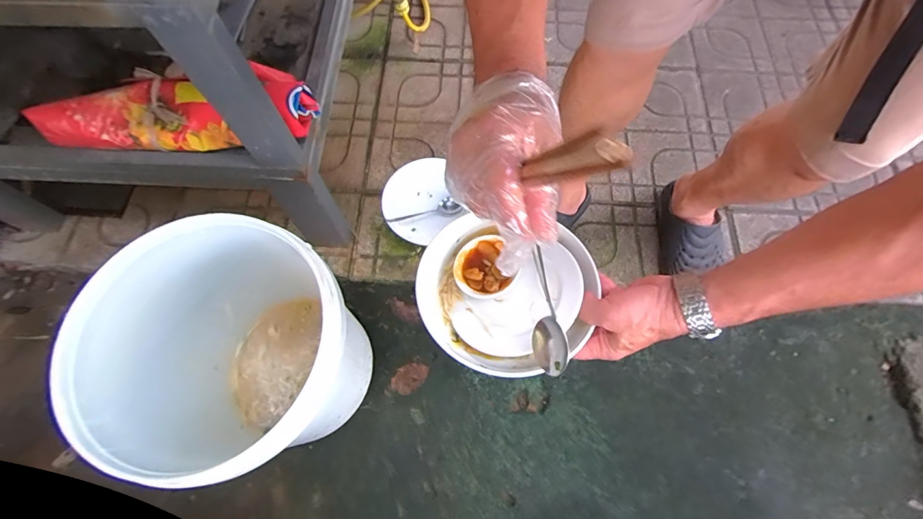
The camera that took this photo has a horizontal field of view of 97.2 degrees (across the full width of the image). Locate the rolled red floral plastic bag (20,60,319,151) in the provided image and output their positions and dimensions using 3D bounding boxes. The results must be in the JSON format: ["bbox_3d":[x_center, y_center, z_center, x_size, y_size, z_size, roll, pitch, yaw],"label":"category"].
[{"bbox_3d":[-0.410,-0.229,0.600,0.372,0.067,0.115,-3,70,-1],"label":"rolled red floral plastic bag"}]

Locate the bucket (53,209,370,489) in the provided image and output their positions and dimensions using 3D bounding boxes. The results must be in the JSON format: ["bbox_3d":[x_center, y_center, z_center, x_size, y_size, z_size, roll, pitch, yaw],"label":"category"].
[{"bbox_3d":[-0.305,0.148,0.619,0.312,0.367,0.322,-1,69,2],"label":"bucket"}]

